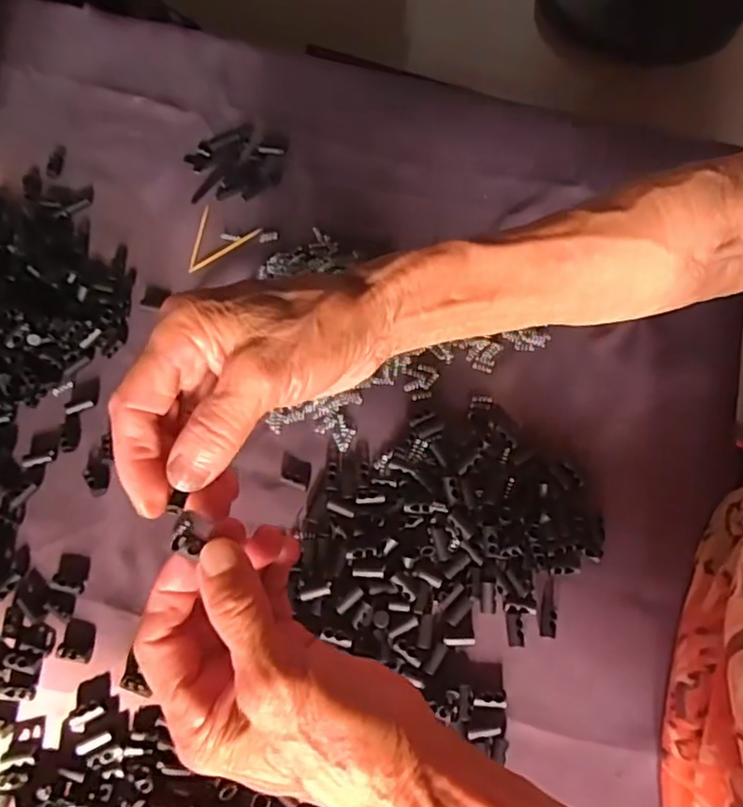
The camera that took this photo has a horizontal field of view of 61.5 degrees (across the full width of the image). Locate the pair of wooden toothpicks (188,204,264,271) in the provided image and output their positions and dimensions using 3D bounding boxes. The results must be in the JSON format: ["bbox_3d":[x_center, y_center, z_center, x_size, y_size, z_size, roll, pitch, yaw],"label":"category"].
[{"bbox_3d":[-0.118,-0.119,0.468,0.050,0.005,0.055,27,69,10],"label":"pair of wooden toothpicks"}]

